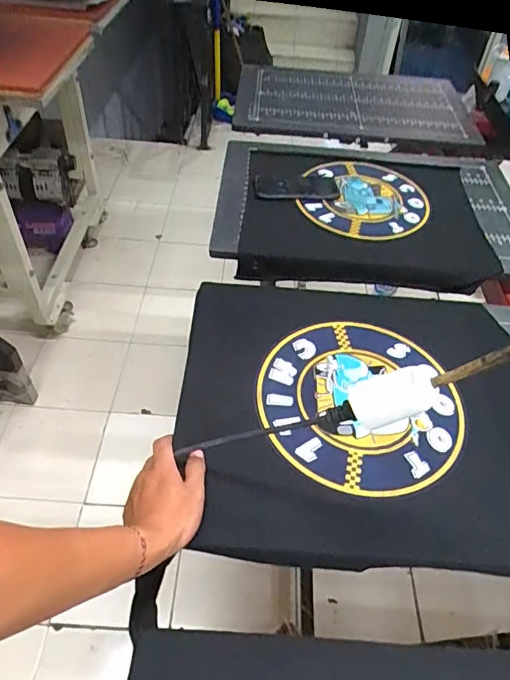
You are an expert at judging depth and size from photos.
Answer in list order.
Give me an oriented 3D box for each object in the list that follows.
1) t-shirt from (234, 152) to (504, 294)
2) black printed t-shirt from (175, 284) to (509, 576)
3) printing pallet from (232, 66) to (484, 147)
[{"bbox_3d":[0.196,-0.247,0.941,0.446,0.053,0.396,5,48,-1],"label":"t-shirt"},{"bbox_3d":[0.138,0.073,0.619,0.448,0.020,0.389,4,48,-2],"label":"black printed t-shirt"},{"bbox_3d":[0.256,-0.602,1.211,0.578,0.016,0.390,7,48,1],"label":"printing pallet"}]

